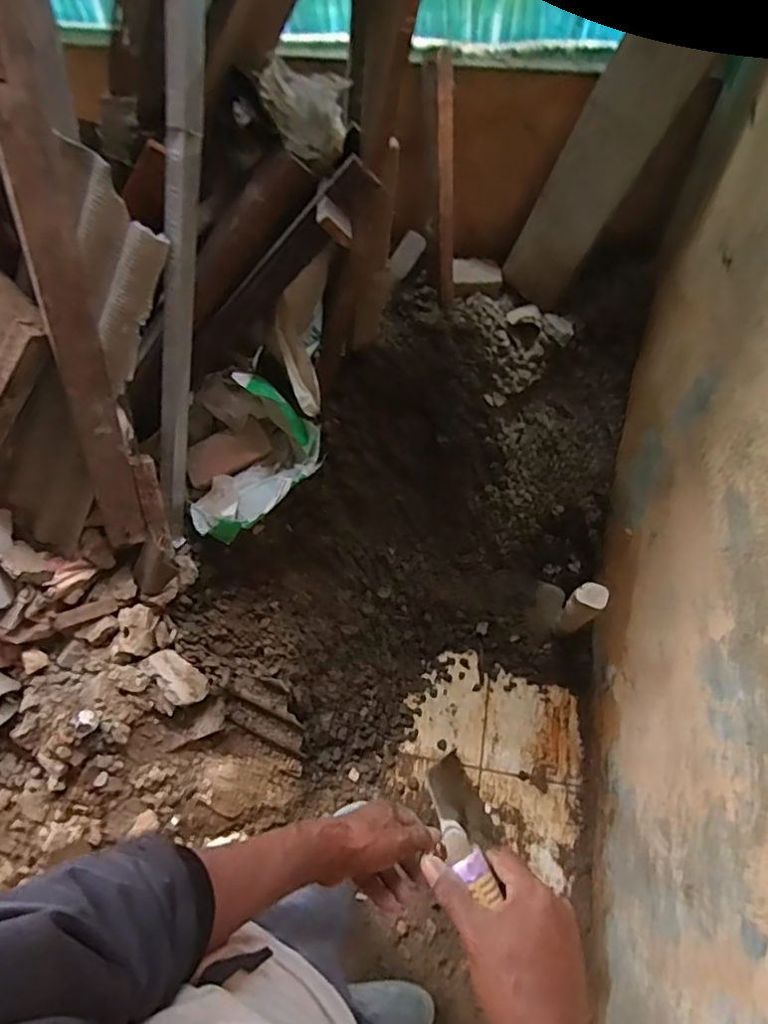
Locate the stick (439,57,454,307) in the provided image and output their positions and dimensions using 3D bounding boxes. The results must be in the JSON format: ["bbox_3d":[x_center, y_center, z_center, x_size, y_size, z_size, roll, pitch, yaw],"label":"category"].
[{"bbox_3d":[0.121,-0.620,1.107,0.027,0.428,0.024,-6,35,-2],"label":"stick"}]

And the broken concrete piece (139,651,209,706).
[{"bbox_3d":[-0.453,0.358,1.224,0.140,0.037,0.084,34,70,14],"label":"broken concrete piece"}]

